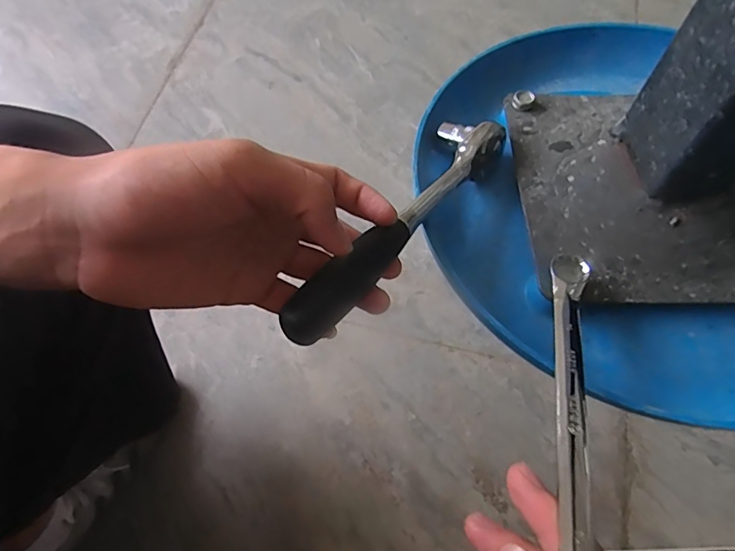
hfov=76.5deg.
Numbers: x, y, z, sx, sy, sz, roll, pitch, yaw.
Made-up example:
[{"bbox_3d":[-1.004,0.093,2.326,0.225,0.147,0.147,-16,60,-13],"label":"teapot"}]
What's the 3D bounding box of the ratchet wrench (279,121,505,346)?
[{"bbox_3d":[0.020,-0.038,0.262,0.035,0.024,0.198,34,57,14],"label":"ratchet wrench"}]

